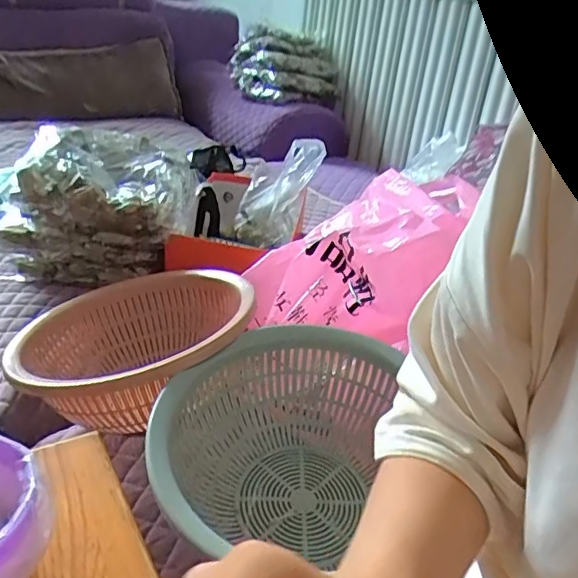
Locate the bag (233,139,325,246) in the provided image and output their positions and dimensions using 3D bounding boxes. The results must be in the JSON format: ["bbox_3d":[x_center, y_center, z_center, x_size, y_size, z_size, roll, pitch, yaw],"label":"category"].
[{"bbox_3d":[-0.017,-0.163,0.994,0.105,0.221,0.051,30,26,-10],"label":"bag"}]

